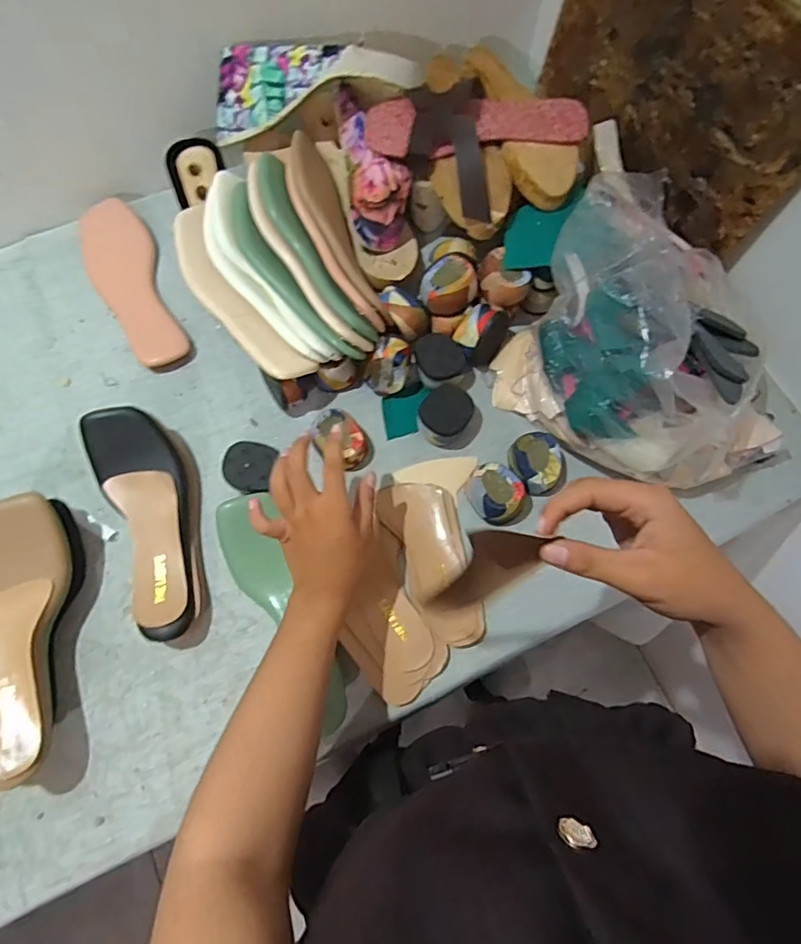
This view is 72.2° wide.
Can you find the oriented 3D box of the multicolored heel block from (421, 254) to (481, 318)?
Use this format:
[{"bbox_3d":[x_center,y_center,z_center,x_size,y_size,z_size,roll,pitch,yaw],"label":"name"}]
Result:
[{"bbox_3d":[0.053,-0.205,0.601,0.058,0.037,0.061,34,74,9],"label":"multicolored heel block"}]

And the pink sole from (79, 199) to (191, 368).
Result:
[{"bbox_3d":[-0.315,-0.222,0.644,0.077,0.023,0.223,-25,74,-10],"label":"pink sole"}]

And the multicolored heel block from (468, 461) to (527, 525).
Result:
[{"bbox_3d":[0.099,0.020,0.564,0.050,0.031,0.059,-36,76,-13],"label":"multicolored heel block"}]

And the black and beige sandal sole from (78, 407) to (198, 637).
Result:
[{"bbox_3d":[-0.242,0.047,0.539,0.083,0.062,0.226,-21,73,-9],"label":"black and beige sandal sole"}]

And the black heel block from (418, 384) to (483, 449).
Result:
[{"bbox_3d":[0.054,-0.060,0.589,0.066,0.043,0.061,17,72,4],"label":"black heel block"}]

